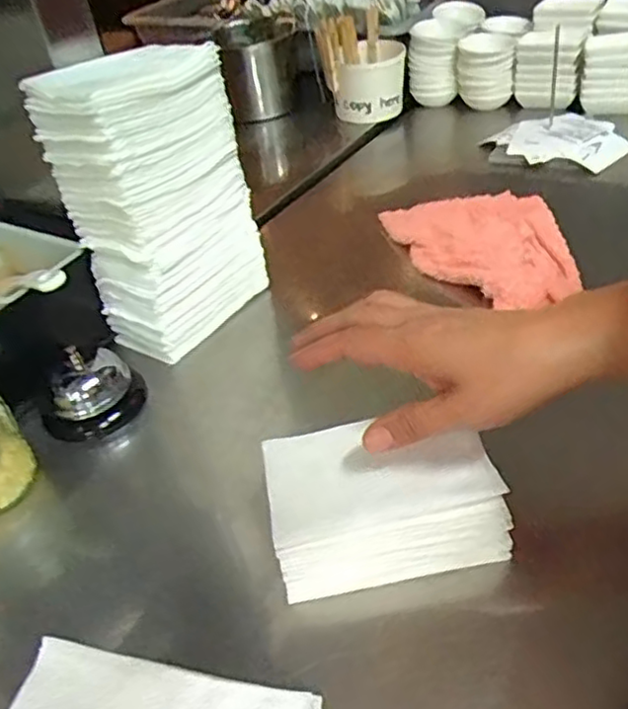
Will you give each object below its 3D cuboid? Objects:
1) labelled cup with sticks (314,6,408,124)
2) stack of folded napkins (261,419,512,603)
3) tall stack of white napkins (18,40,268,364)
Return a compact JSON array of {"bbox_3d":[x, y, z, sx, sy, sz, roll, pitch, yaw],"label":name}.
[{"bbox_3d":[0.066,-0.386,0.926,0.113,0.112,0.104,0,39,11],"label":"labelled cup with sticks"},{"bbox_3d":[0.038,0.085,0.399,0.127,0.046,0.088,-8,41,-4],"label":"stack of folded napkins"},{"bbox_3d":[-0.123,-0.127,0.560,0.078,0.215,0.135,20,47,31],"label":"tall stack of white napkins"}]

